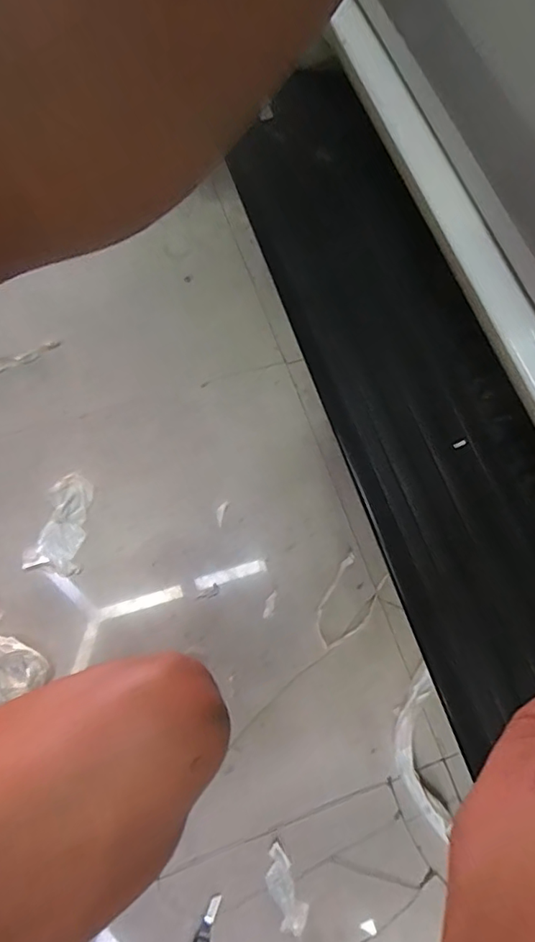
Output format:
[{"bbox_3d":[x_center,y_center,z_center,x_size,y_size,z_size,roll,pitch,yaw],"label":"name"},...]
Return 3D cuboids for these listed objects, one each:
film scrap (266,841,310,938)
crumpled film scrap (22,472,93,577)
[{"bbox_3d":[0.020,0.480,0.603,0.033,0.013,0.092,-16,72,-10],"label":"film scrap"},{"bbox_3d":[-0.287,0.072,0.737,0.070,0.014,0.138,9,70,-1],"label":"crumpled film scrap"}]

